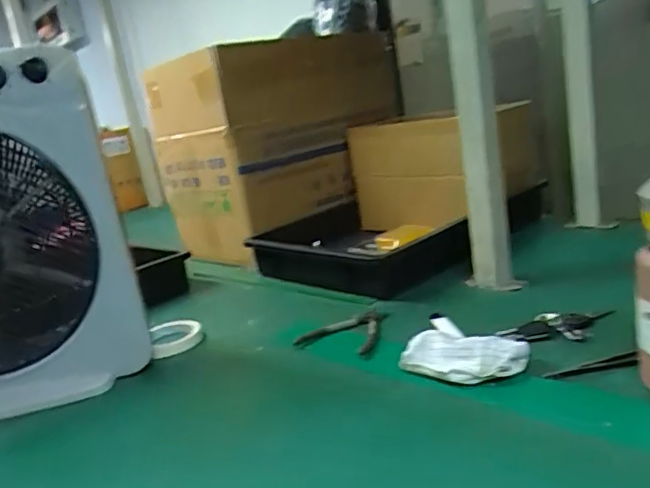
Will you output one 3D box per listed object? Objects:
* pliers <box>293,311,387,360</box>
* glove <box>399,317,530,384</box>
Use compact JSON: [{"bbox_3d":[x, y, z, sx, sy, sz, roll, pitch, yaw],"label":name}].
[{"bbox_3d":[0.021,0.121,0.777,0.111,0.010,0.160,-6,14,16],"label":"pliers"},{"bbox_3d":[0.156,0.125,0.635,0.127,0.034,0.083,1,18,39],"label":"glove"}]

